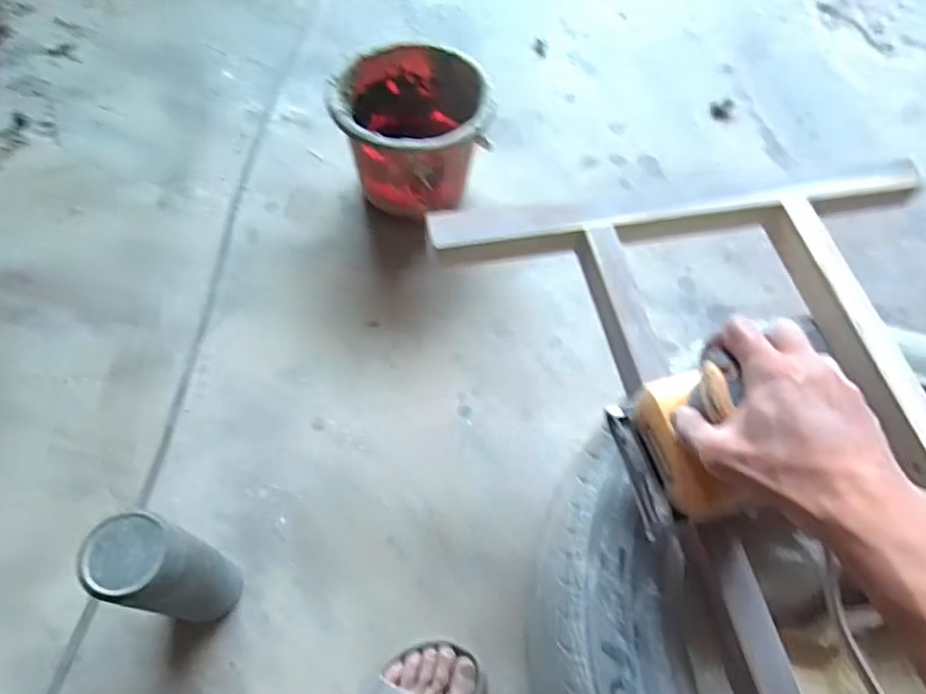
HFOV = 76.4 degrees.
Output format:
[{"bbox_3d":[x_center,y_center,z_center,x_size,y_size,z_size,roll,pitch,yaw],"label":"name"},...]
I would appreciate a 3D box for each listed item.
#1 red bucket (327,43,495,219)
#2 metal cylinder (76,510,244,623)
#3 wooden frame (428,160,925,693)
[{"bbox_3d":[-0.075,-0.316,0.862,0.215,0.149,0.222,1,62,-3],"label":"red bucket"},{"bbox_3d":[-0.259,0.211,0.540,0.070,0.215,0.069,14,62,4],"label":"metal cylinder"},{"bbox_3d":[0.290,0.124,0.484,0.530,0.057,0.661,-9,63,-8],"label":"wooden frame"}]

